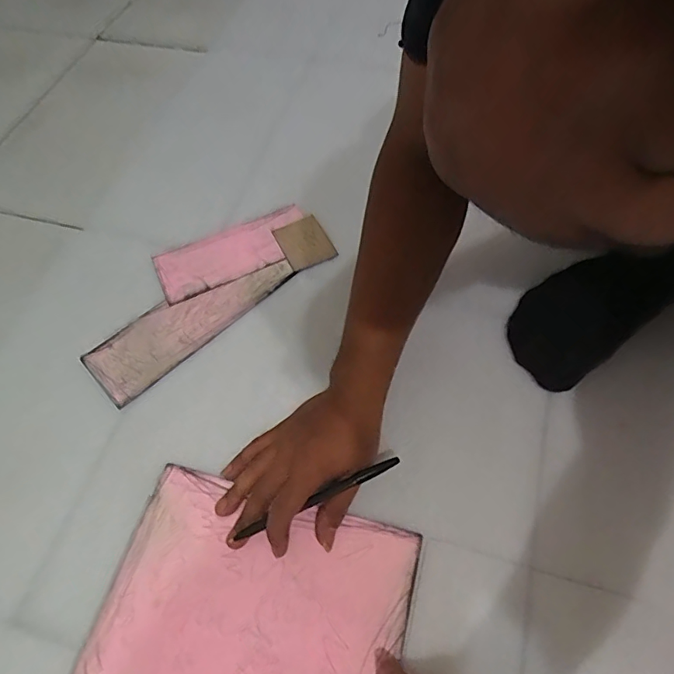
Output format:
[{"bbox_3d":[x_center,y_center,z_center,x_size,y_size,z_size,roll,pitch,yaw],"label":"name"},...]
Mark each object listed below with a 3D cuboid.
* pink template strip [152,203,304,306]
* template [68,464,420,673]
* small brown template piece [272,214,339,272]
[{"bbox_3d":[-0.123,-0.103,0.587,0.183,0.008,0.077,-23,66,-13],"label":"pink template strip"},{"bbox_3d":[-0.080,0.250,0.376,0.237,0.009,0.248,13,62,10],"label":"template"},{"bbox_3d":[-0.040,-0.115,0.586,0.055,0.009,0.071,-25,62,-12],"label":"small brown template piece"}]

